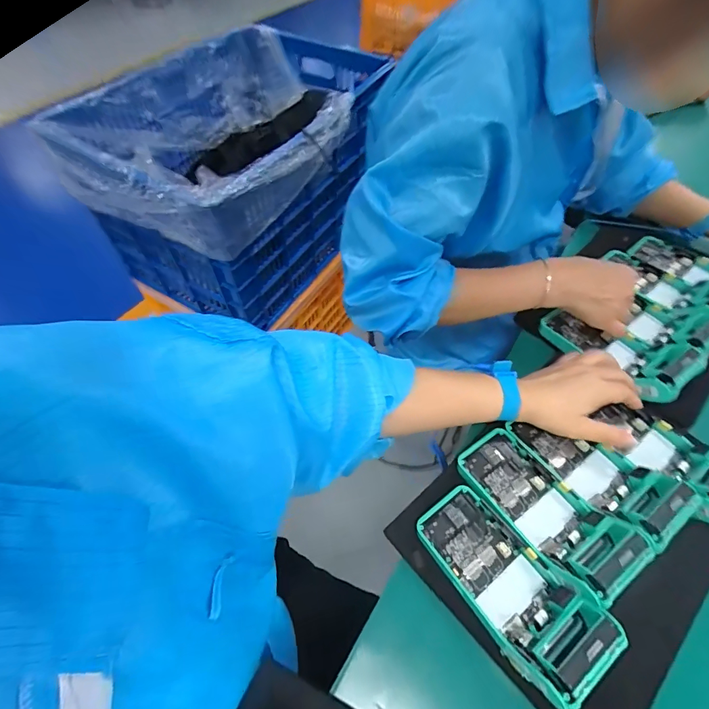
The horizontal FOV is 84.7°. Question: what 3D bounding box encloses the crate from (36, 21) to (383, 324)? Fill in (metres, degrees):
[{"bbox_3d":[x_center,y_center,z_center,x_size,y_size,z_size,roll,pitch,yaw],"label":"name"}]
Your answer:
[{"bbox_3d":[-0.265,-0.430,0.955,0.465,0.424,0.678,27,59,15],"label":"crate"}]

